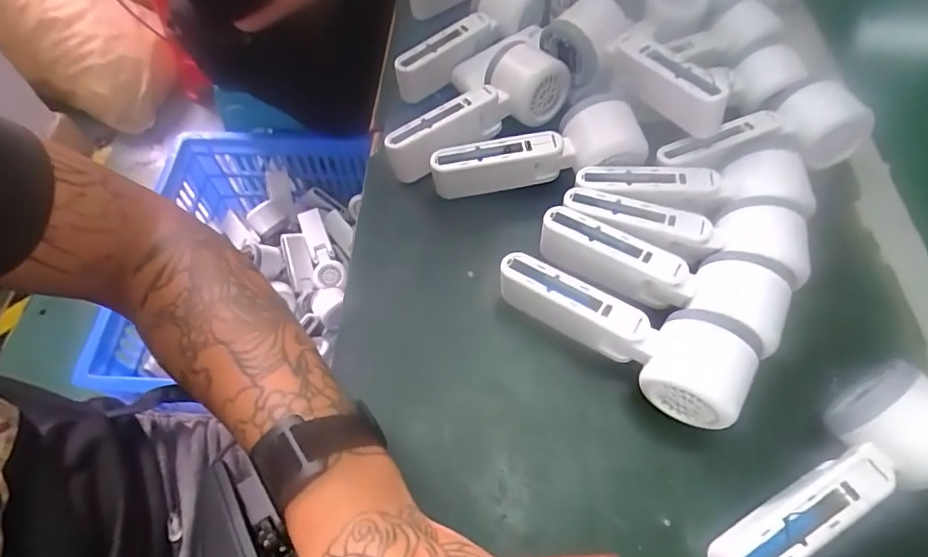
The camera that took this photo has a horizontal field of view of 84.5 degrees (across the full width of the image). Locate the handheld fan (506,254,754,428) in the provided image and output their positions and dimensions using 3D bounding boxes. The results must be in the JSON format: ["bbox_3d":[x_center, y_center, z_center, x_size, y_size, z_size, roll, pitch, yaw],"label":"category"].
[{"bbox_3d":[0.097,0.033,0.331,0.164,0.058,0.053,28,63,15],"label":"handheld fan"}]

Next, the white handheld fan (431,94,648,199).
[{"bbox_3d":[0.056,-0.099,0.401,0.163,0.050,0.053,-13,59,9],"label":"white handheld fan"}]

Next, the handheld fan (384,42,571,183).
[{"bbox_3d":[0.010,-0.138,0.424,0.159,0.055,0.050,-30,64,-17],"label":"handheld fan"}]

